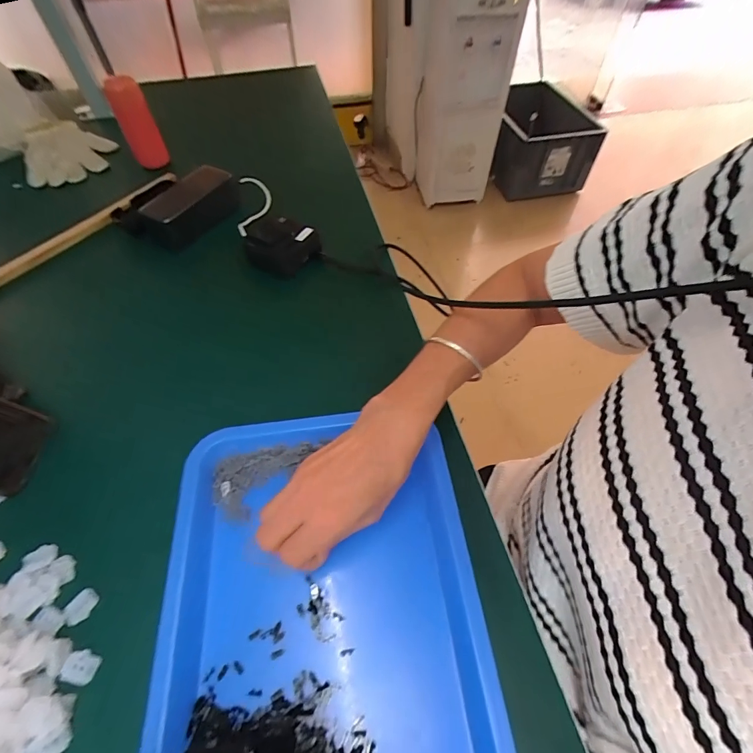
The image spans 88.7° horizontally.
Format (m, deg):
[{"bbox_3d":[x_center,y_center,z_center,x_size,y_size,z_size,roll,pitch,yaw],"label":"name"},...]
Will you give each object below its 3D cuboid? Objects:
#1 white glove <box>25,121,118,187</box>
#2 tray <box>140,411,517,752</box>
[{"bbox_3d":[-0.543,-0.405,0.680,0.139,0.024,0.203,-22,59,-15],"label":"white glove"},{"bbox_3d":[-0.040,0.164,0.293,0.233,0.031,0.276,-5,56,-4],"label":"tray"}]

